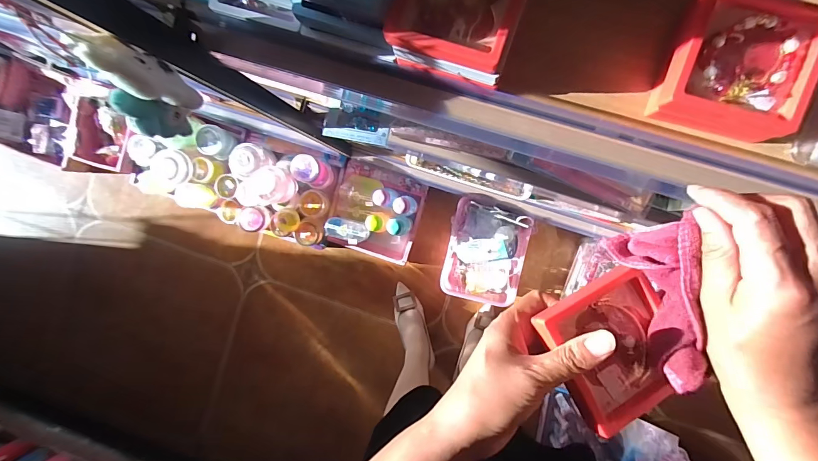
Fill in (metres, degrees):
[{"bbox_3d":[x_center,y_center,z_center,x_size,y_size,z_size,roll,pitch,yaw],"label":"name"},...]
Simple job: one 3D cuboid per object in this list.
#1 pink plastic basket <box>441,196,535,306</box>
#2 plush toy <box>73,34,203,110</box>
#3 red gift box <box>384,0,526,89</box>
[{"bbox_3d":[0.208,0.060,0.993,0.206,0.088,0.273,11,94,6],"label":"pink plastic basket"},{"bbox_3d":[-0.225,-0.133,0.316,0.039,0.097,0.034,27,95,4],"label":"plush toy"},{"bbox_3d":[0.040,-0.178,0.287,0.093,0.042,0.097,18,95,5],"label":"red gift box"}]

